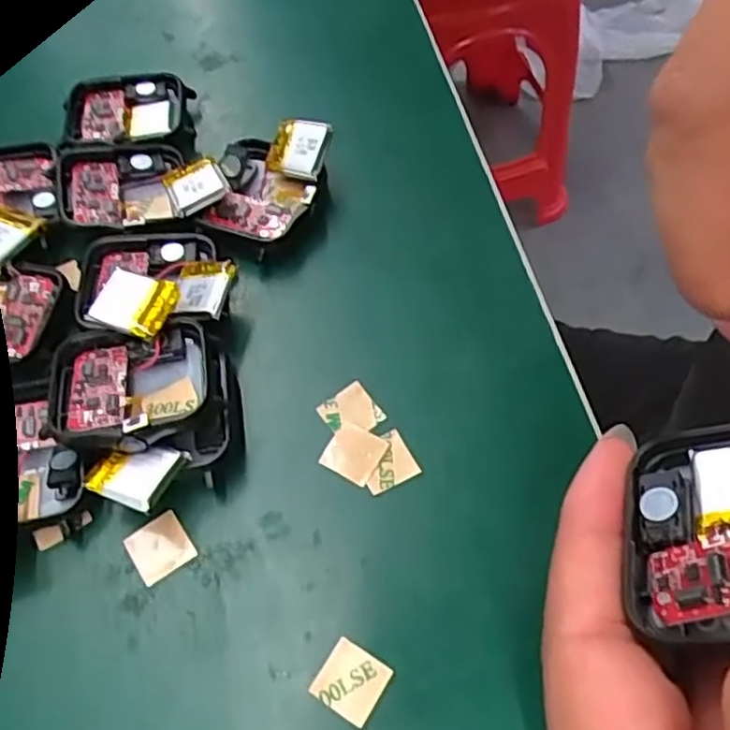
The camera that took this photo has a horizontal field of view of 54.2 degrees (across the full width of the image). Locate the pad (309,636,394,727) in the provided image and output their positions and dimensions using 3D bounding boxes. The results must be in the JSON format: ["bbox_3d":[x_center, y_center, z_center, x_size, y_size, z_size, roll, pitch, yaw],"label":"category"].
[{"bbox_3d":[-0.003,0.076,0.173,0.015,0.004,0.015,28,64,17],"label":"pad"}]

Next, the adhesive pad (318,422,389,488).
[{"bbox_3d":[-0.004,0.024,0.203,0.016,0.004,0.015,25,63,16],"label":"adhesive pad"}]

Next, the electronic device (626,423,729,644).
[{"bbox_3d":[0.066,0.027,0.128,0.006,0.039,0.038,37,47,-26],"label":"electronic device"}]

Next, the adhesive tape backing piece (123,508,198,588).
[{"bbox_3d":[-0.055,0.048,0.191,0.015,0.004,0.015,-31,63,-16],"label":"adhesive tape backing piece"}]

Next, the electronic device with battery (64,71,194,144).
[{"bbox_3d":[-0.088,-0.095,0.267,0.044,0.007,0.037,-10,59,-4],"label":"electronic device with battery"}]

